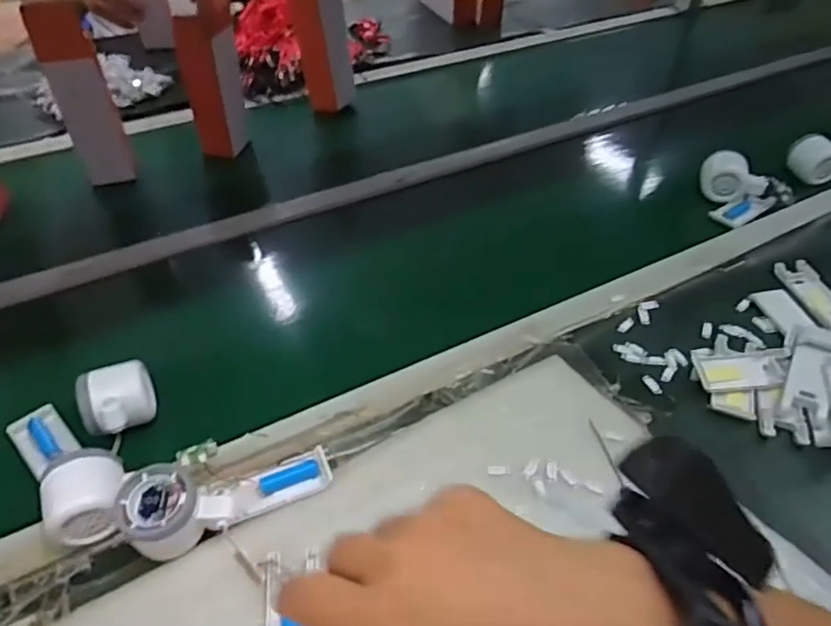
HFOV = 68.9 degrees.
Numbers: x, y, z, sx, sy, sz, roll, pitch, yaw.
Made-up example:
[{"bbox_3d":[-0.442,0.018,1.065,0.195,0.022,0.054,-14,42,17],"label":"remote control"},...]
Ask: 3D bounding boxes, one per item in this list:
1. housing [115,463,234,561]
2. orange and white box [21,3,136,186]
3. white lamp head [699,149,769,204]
[{"bbox_3d":[-0.188,0.153,0.477,0.080,0.046,0.059,-16,46,-17],"label":"housing"},{"bbox_3d":[-0.448,-0.299,0.819,0.069,0.221,0.074,-16,46,-17],"label":"orange and white box"},{"bbox_3d":[0.437,-0.190,0.842,0.069,0.048,0.070,-4,44,-5],"label":"white lamp head"}]

